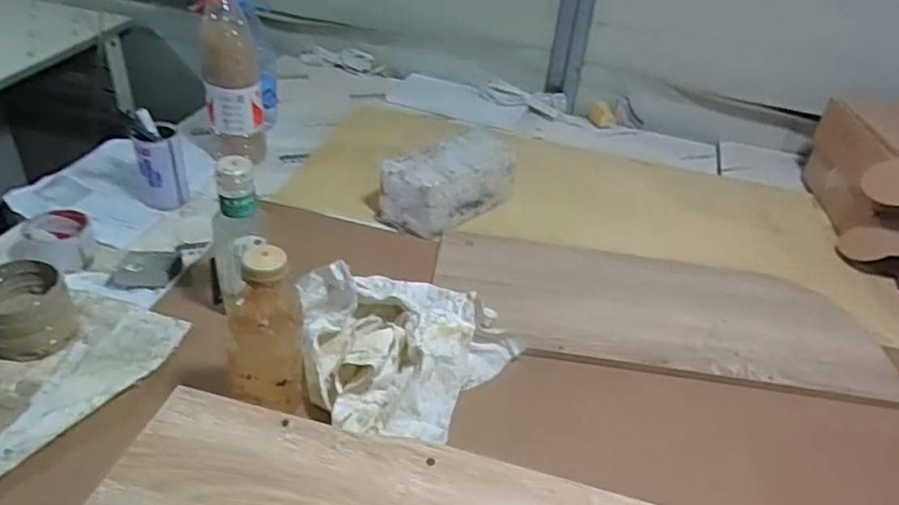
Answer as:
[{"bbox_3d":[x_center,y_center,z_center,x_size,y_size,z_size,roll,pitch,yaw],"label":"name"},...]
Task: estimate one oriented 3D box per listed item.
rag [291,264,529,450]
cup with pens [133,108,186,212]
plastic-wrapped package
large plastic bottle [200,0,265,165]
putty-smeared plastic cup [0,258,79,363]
[{"bbox_3d":[-0.039,0.112,0.718,0.250,0.089,0.197,0,37,-8],"label":"rag"},{"bbox_3d":[-0.436,-0.137,0.973,0.065,0.125,0.057,-12,40,-22],"label":"cup with pens"},{"bbox_3d":[0.000,-0.114,1.022,0.219,0.099,0.101,-28,48,-37],"label":"plastic-wrapped package"},{"bbox_3d":[-0.357,-0.299,1.061,0.083,0.285,0.098,-5,38,-14],"label":"large plastic bottle"},{"bbox_3d":[-0.491,0.062,0.743,0.093,0.067,0.105,-23,45,-33],"label":"putty-smeared plastic cup"}]

